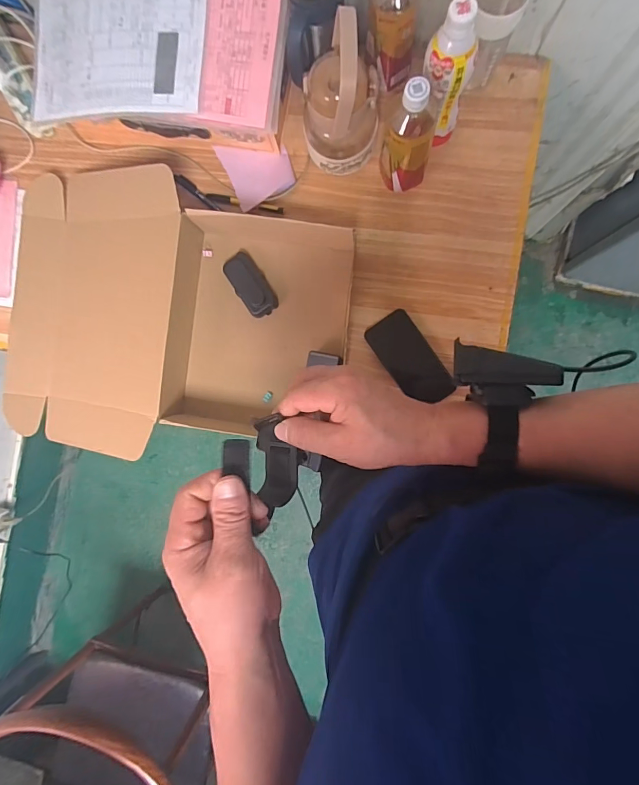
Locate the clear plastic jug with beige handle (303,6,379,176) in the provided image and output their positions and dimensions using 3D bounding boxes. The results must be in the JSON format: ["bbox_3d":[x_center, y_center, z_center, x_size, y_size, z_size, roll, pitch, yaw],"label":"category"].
[{"bbox_3d":[0.030,-0.402,0.569,0.107,0.200,0.100,1,91,6],"label":"clear plastic jug with beige handle"}]

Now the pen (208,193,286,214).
[{"bbox_3d":[-0.127,-0.319,0.685,0.137,0.010,0.017,16,91,4],"label":"pen"}]

